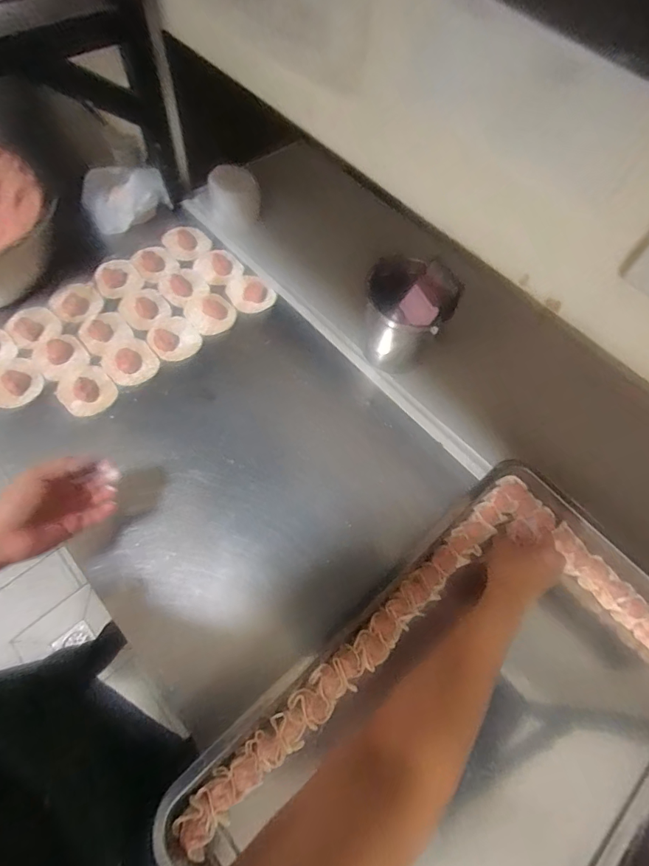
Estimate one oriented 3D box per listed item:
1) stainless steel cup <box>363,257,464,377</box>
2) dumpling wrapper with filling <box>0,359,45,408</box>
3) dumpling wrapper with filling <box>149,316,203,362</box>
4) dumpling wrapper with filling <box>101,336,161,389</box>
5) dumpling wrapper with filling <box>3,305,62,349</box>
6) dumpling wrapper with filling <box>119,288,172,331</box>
[{"bbox_3d":[0.125,-0.184,0.677,0.125,0.126,0.125,2,62,-4],"label":"stainless steel cup"},{"bbox_3d":[-0.462,-0.076,0.659,0.075,0.026,0.082,-37,72,-21],"label":"dumpling wrapper with filling"},{"bbox_3d":[-0.243,-0.153,0.724,0.075,0.014,0.085,-28,68,-18],"label":"dumpling wrapper with filling"},{"bbox_3d":[-0.300,-0.109,0.693,0.074,0.012,0.081,-36,71,-21],"label":"dumpling wrapper with filling"},{"bbox_3d":[-0.465,-0.171,0.713,0.079,0.019,0.070,40,66,15],"label":"dumpling wrapper with filling"},{"bbox_3d":[-0.300,-0.206,0.750,0.073,0.012,0.090,-30,69,-19],"label":"dumpling wrapper with filling"}]

